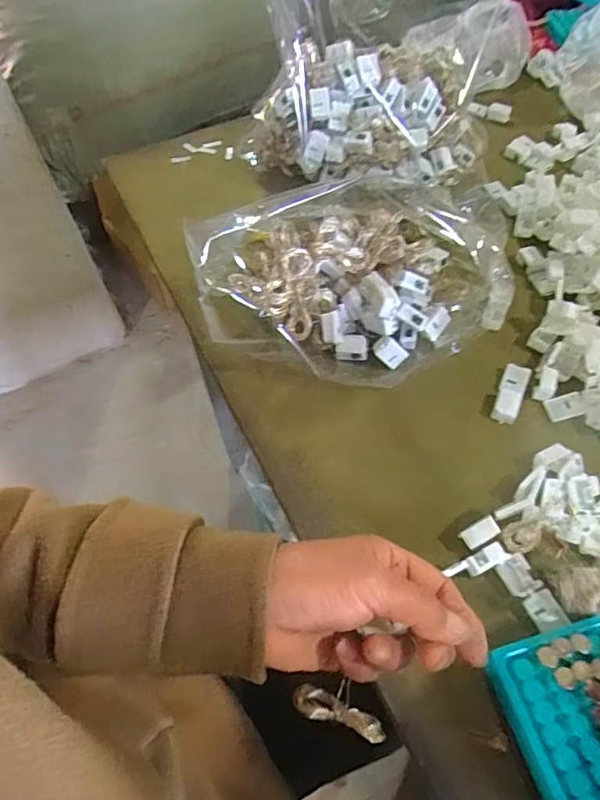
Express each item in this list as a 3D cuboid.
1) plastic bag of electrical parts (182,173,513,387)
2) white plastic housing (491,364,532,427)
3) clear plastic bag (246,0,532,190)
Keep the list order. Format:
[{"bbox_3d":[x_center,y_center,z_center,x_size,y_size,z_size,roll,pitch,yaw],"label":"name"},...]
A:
[{"bbox_3d":[0.052,-0.104,0.455,0.265,0.090,0.161,-12,58,-4],"label":"plastic bag of electrical parts"},{"bbox_3d":[0.173,-0.005,0.435,0.020,0.012,0.053,21,61,16],"label":"white plastic housing"},{"bbox_3d":[0.077,-0.346,0.533,0.267,0.208,0.185,0,58,3],"label":"clear plastic bag"}]

